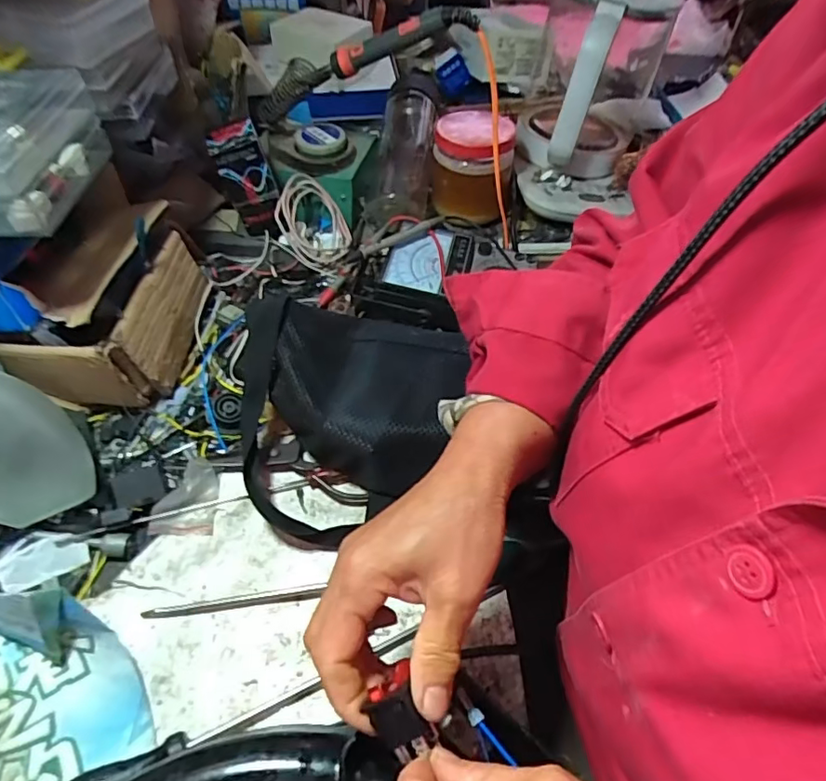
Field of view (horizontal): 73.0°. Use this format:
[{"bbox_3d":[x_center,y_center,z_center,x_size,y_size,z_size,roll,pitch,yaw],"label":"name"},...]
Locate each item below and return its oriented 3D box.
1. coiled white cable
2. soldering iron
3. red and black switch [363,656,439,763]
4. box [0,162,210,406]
[{"bbox_3d":[-0.114,-0.185,0.629,0.089,0.037,0.088,6,79,-30],"label":"coiled white cable"},{"bbox_3d":[-0.065,-0.316,0.540,0.258,0.038,0.032,-6,46,30],"label":"soldering iron"},{"bbox_3d":[-0.006,0.148,0.258,0.023,0.021,0.034,-21,56,-18],"label":"red and black switch"},{"bbox_3d":[-0.266,-0.084,0.500,0.112,0.111,0.181,9,52,4],"label":"box"}]

